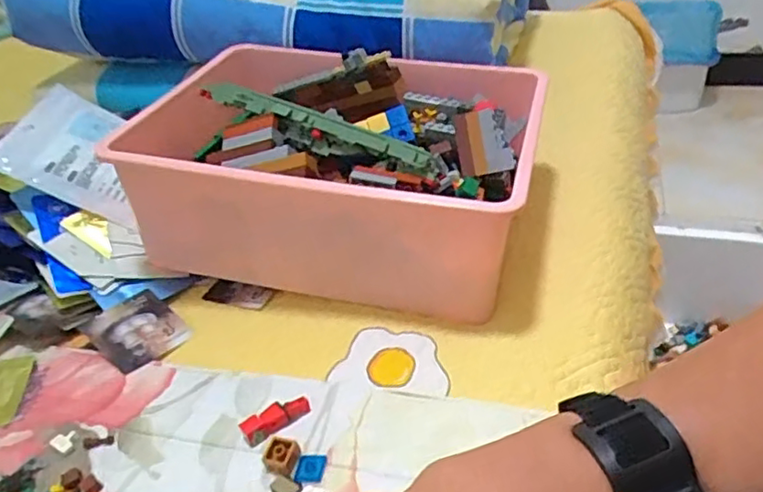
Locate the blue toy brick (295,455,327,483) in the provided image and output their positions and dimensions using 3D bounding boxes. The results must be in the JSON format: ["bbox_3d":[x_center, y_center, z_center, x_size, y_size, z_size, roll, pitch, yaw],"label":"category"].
[{"bbox_3d":[-0.040,0.125,0.357,0.017,0.004,0.018,0,35,10],"label":"blue toy brick"}]

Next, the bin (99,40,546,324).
[{"bbox_3d":[-0.025,-0.070,0.534,0.292,0.133,0.238,4,36,16],"label":"bin"}]

